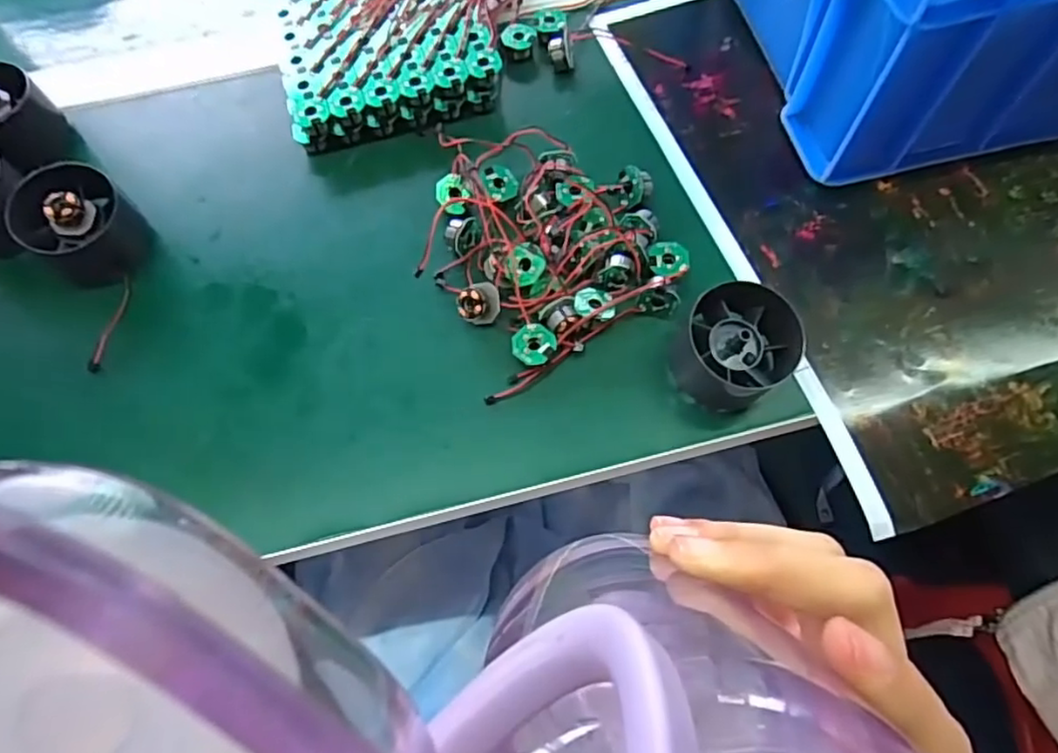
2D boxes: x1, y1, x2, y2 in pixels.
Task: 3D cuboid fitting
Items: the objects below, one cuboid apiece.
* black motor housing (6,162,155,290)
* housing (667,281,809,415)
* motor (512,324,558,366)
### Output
[{"bbox_3d":[-0.232,-0.078,0.337,0.049,0.043,0.044,-25,68,-9],"label":"black motor housing"},{"bbox_3d":[0.097,-0.015,0.302,0.052,0.035,0.054,-1,66,2],"label":"housing"},{"bbox_3d":[0.003,-0.013,0.317,0.020,0.014,0.020,-1,66,2],"label":"motor"}]

